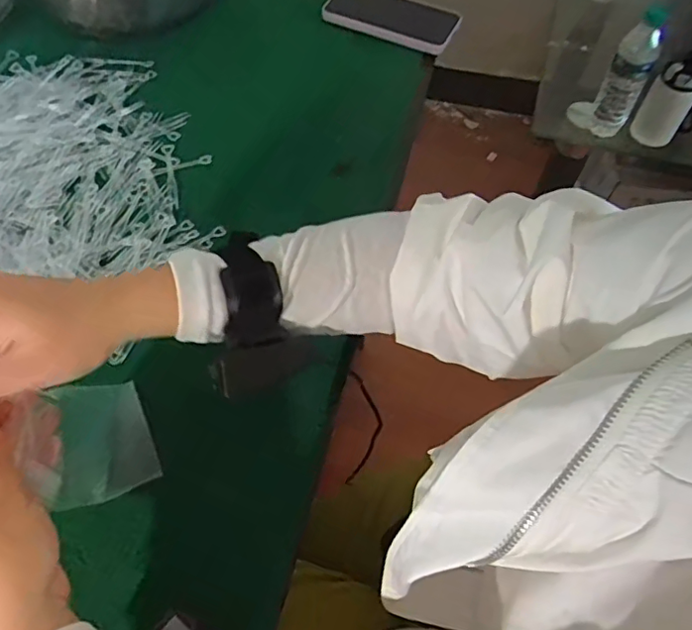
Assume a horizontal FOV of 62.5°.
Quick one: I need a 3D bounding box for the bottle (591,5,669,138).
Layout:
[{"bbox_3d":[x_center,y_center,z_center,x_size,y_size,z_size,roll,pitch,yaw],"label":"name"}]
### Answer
[{"bbox_3d":[0.493,-0.418,1.005,0.065,0.228,0.071,28,62,13],"label":"bottle"}]

